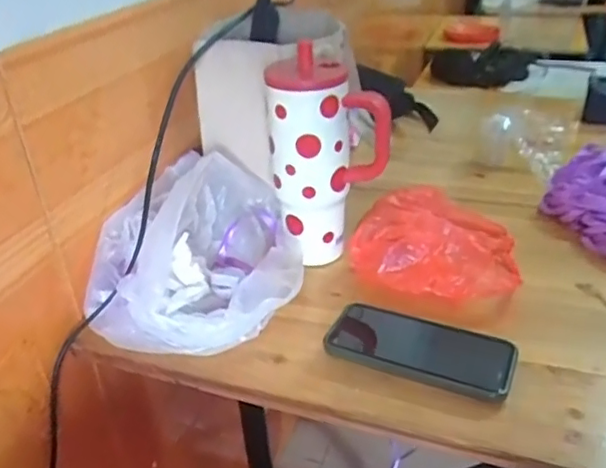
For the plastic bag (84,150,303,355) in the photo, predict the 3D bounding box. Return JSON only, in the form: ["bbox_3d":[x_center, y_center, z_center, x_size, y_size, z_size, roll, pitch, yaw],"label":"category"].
[{"bbox_3d":[-0.109,0.011,0.637,0.210,0.112,0.292,-1,31,4],"label":"plastic bag"}]

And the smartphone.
[{"bbox_3d":[0.105,0.101,0.540,0.161,0.014,0.082,12,29,23],"label":"smartphone"}]

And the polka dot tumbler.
[{"bbox_3d":[0.028,-0.070,0.626,0.086,0.209,0.108,-27,38,-34],"label":"polka dot tumbler"}]

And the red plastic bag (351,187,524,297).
[{"bbox_3d":[0.152,0.003,0.668,0.175,0.054,0.184,9,33,19],"label":"red plastic bag"}]

